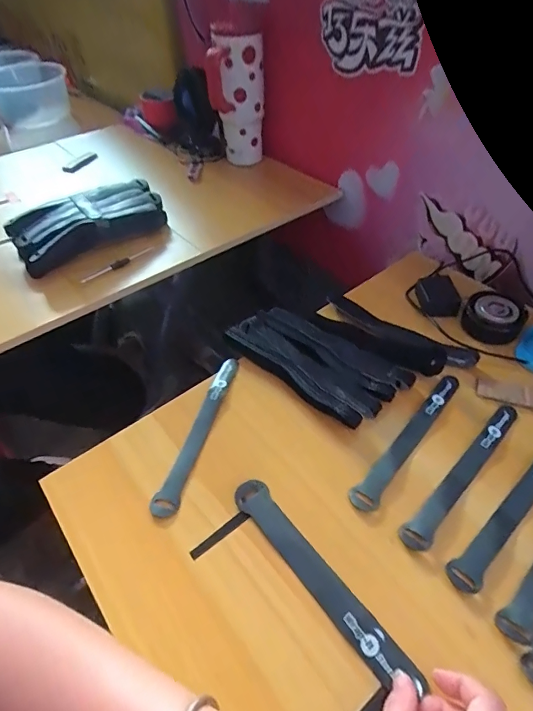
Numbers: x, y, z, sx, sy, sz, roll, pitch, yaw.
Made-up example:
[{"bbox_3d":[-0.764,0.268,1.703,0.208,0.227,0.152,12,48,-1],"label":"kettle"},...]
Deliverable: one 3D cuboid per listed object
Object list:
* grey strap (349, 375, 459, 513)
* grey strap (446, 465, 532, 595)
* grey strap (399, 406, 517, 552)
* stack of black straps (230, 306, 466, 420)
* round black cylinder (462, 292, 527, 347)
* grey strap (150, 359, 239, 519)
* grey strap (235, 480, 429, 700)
[{"bbox_3d":[0.152,0.083,0.440,0.024,0.009,0.209,30,56,28],"label":"grey strap"},{"bbox_3d":[0.234,0.135,0.383,0.209,0.006,0.024,-33,53,-25],"label":"grey strap"},{"bbox_3d":[0.199,0.111,0.408,0.210,0.004,0.024,-36,55,-26],"label":"grey strap"},{"bbox_3d":[0.055,-0.001,0.488,0.200,0.017,0.109,34,57,30],"label":"stack of black straps"},{"bbox_3d":[0.298,-0.053,0.546,0.072,0.030,0.061,6,48,9],"label":"round black cylinder"},{"bbox_3d":[-0.069,0.074,0.437,0.023,0.009,0.195,10,48,12],"label":"grey strap"},{"bbox_3d":[0.040,0.179,0.342,0.027,0.011,0.192,-28,50,-28],"label":"grey strap"}]

